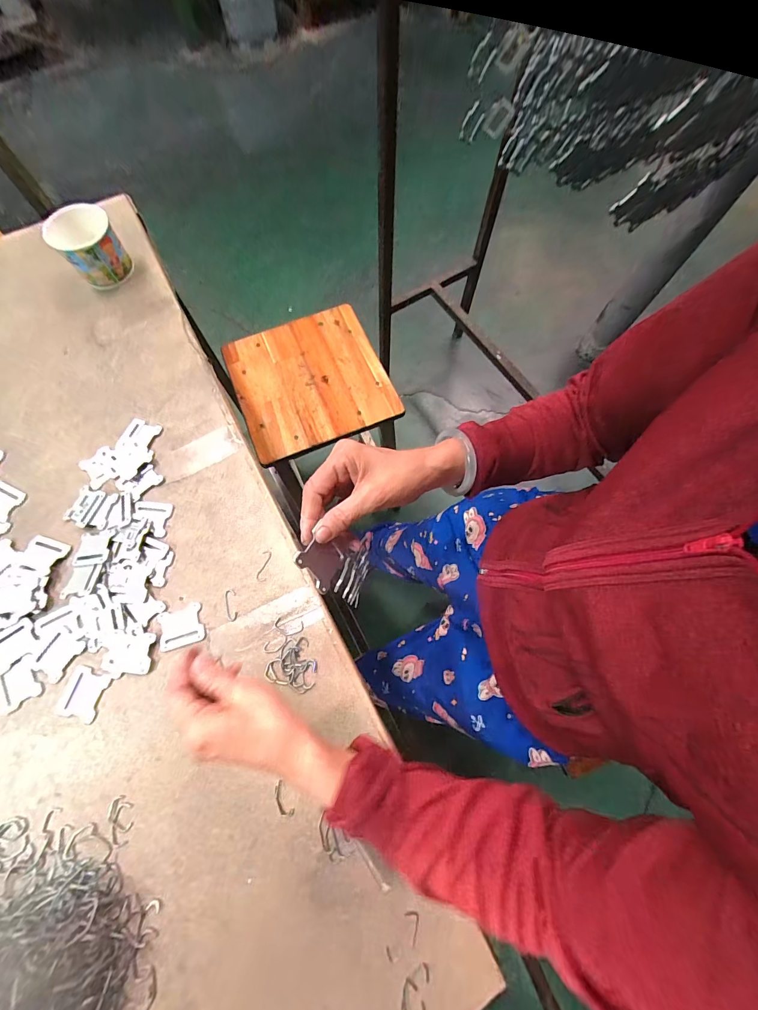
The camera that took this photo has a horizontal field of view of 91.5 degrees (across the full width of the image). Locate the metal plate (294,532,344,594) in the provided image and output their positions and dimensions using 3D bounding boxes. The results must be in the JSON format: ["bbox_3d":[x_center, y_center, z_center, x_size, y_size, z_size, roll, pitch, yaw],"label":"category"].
[{"bbox_3d":[-0.046,0.045,0.301,0.004,0.046,0.036,6,49,37],"label":"metal plate"}]

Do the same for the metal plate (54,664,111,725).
[{"bbox_3d":[-0.330,0.211,0.412,0.042,0.004,0.051,14,72,6],"label":"metal plate"}]

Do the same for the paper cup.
[{"bbox_3d":[-0.437,-0.391,0.567,0.089,0.091,0.072,-38,74,-11],"label":"paper cup"}]

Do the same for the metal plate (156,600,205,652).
[{"bbox_3d":[-0.234,0.143,0.435,0.050,0.004,0.044,-17,72,-5],"label":"metal plate"}]

